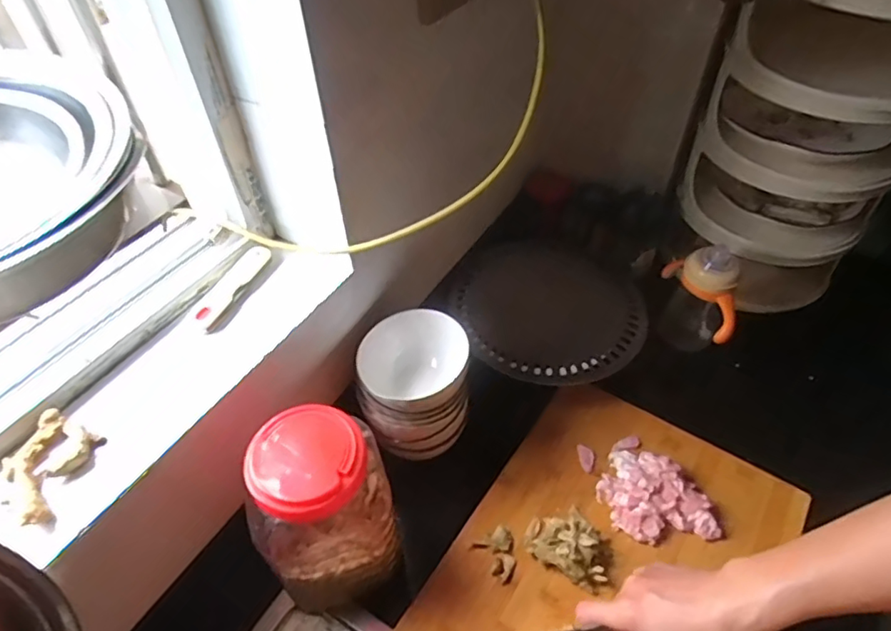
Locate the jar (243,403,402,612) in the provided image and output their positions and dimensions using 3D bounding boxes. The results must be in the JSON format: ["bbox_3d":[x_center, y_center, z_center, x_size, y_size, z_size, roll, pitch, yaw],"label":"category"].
[{"bbox_3d":[-0.107,0.176,0.516,0.094,0.182,0.100,-25,53,-19],"label":"jar"}]

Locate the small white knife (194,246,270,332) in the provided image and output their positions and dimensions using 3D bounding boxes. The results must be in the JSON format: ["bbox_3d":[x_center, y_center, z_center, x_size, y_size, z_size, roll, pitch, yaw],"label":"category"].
[{"bbox_3d":[-0.195,-0.027,0.528,0.020,0.016,0.098,18,51,16],"label":"small white knife"}]

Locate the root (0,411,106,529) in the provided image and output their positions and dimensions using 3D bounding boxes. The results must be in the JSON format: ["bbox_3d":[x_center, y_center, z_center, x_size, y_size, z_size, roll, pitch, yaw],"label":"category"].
[{"bbox_3d":[-0.290,0.110,0.417,0.050,0.019,0.077,10,49,9],"label":"root"}]

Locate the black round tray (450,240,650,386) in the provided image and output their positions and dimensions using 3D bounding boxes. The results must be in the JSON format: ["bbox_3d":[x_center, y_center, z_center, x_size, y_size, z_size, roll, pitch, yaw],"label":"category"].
[{"bbox_3d":[0.130,0.001,0.741,0.234,0.048,0.212,21,57,11],"label":"black round tray"}]

